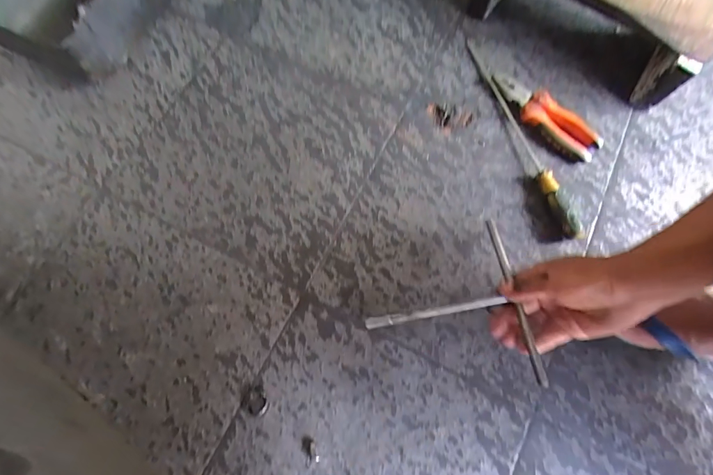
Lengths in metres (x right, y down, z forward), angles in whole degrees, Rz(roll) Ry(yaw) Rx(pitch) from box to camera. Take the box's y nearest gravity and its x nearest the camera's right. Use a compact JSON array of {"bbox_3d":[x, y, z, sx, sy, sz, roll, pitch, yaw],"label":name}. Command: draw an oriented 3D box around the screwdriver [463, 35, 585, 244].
[{"bbox_3d":[0.231,-0.147,0.546,0.027,0.024,0.324,-16,73,-7],"label":"screwdriver"}]

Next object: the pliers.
[{"bbox_3d":[0.269,-0.175,0.553,0.169,0.027,0.055,33,74,8],"label":"pliers"}]

